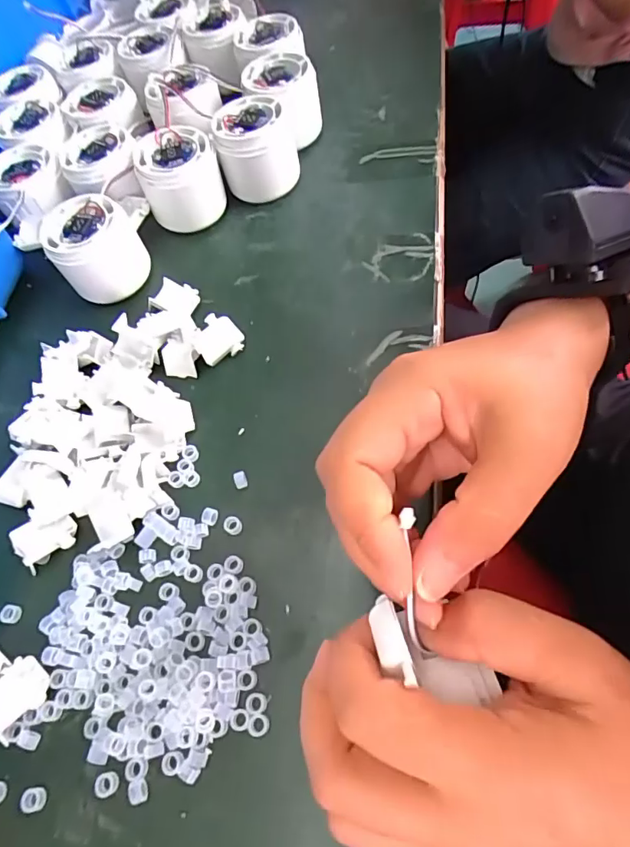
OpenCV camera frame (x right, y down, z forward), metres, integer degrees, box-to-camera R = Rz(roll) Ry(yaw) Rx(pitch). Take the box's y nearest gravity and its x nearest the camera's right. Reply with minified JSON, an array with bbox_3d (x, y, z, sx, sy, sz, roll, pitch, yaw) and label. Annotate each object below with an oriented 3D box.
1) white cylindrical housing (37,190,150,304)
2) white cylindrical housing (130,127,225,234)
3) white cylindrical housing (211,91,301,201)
[{"bbox_3d":[-0.152,-0.122,0.356,0.058,0.050,0.058,-4,61,7],"label":"white cylindrical housing"},{"bbox_3d":[-0.098,-0.179,0.371,0.054,0.048,0.051,-4,61,7],"label":"white cylindrical housing"},{"bbox_3d":[-0.043,-0.203,0.381,0.059,0.054,0.059,-4,61,7],"label":"white cylindrical housing"}]

